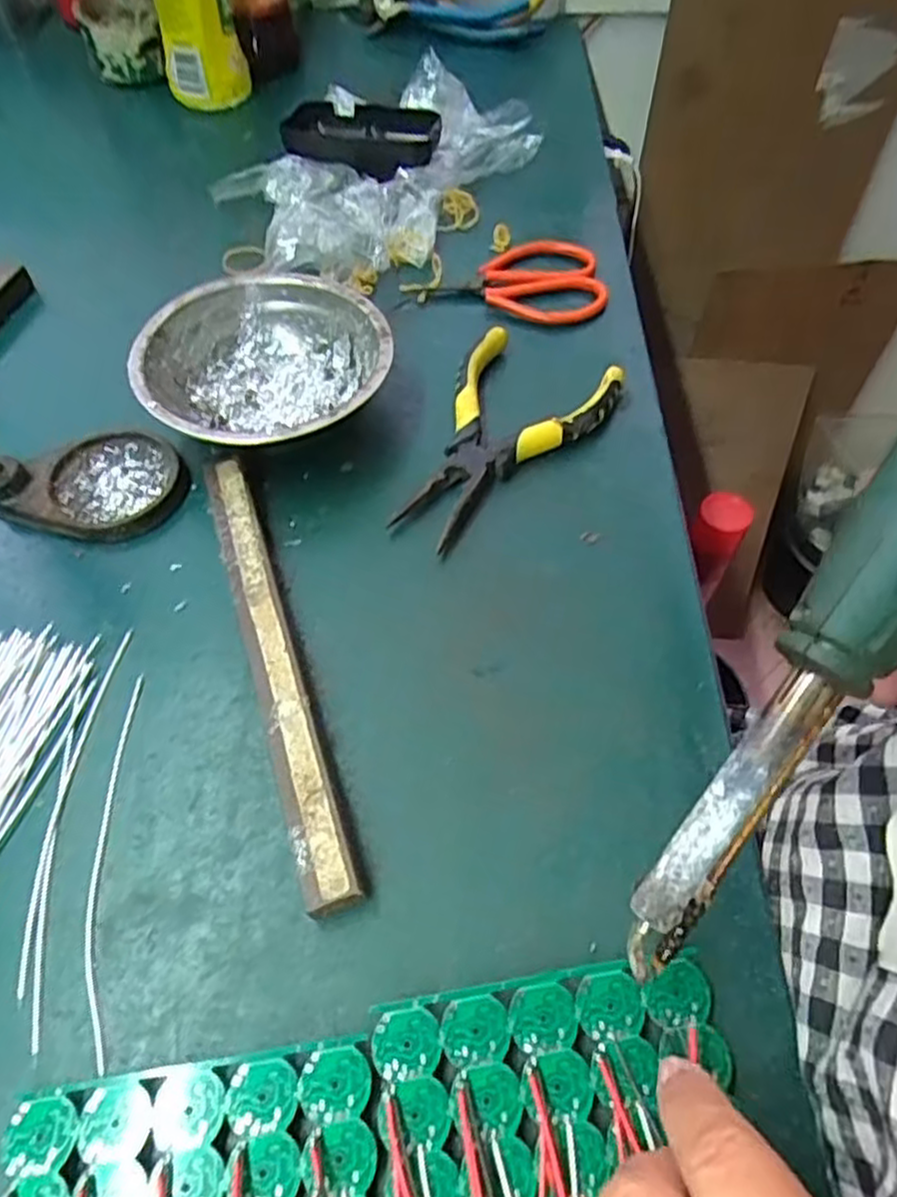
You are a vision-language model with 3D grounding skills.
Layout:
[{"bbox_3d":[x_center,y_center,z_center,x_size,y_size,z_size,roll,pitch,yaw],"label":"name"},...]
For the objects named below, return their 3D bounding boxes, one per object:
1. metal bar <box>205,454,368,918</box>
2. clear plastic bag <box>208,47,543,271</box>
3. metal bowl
[{"bbox_3d":[-0.075,0.024,0.305,0.021,0.018,0.213,-16,58,-12],"label":"metal bar"},{"bbox_3d":[-0.041,-0.290,0.485,0.200,0.045,0.142,-29,62,-20],"label":"clear plastic bag"},{"bbox_3d":[-0.094,-0.114,0.379,0.123,0.042,0.117,1,56,-1],"label":"metal bowl"}]

